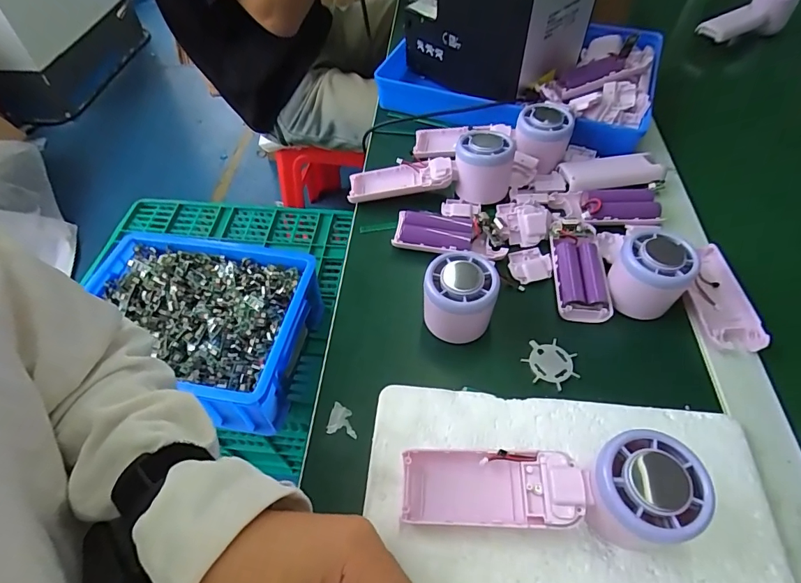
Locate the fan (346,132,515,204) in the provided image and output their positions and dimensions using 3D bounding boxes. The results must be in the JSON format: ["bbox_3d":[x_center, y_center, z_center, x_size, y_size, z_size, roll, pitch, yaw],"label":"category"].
[{"bbox_3d":[0.029,-0.113,0.454,0.168,0.060,0.060,-2,52,18],"label":"fan"}]

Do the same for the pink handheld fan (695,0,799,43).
[{"bbox_3d":[0.493,-0.395,0.629,0.143,0.061,0.057,-26,59,-19],"label":"pink handheld fan"}]

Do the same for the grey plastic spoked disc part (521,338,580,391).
[{"bbox_3d":[0.116,0.056,0.345,0.039,0.004,0.039,-5,53,-3],"label":"grey plastic spoked disc part"}]

